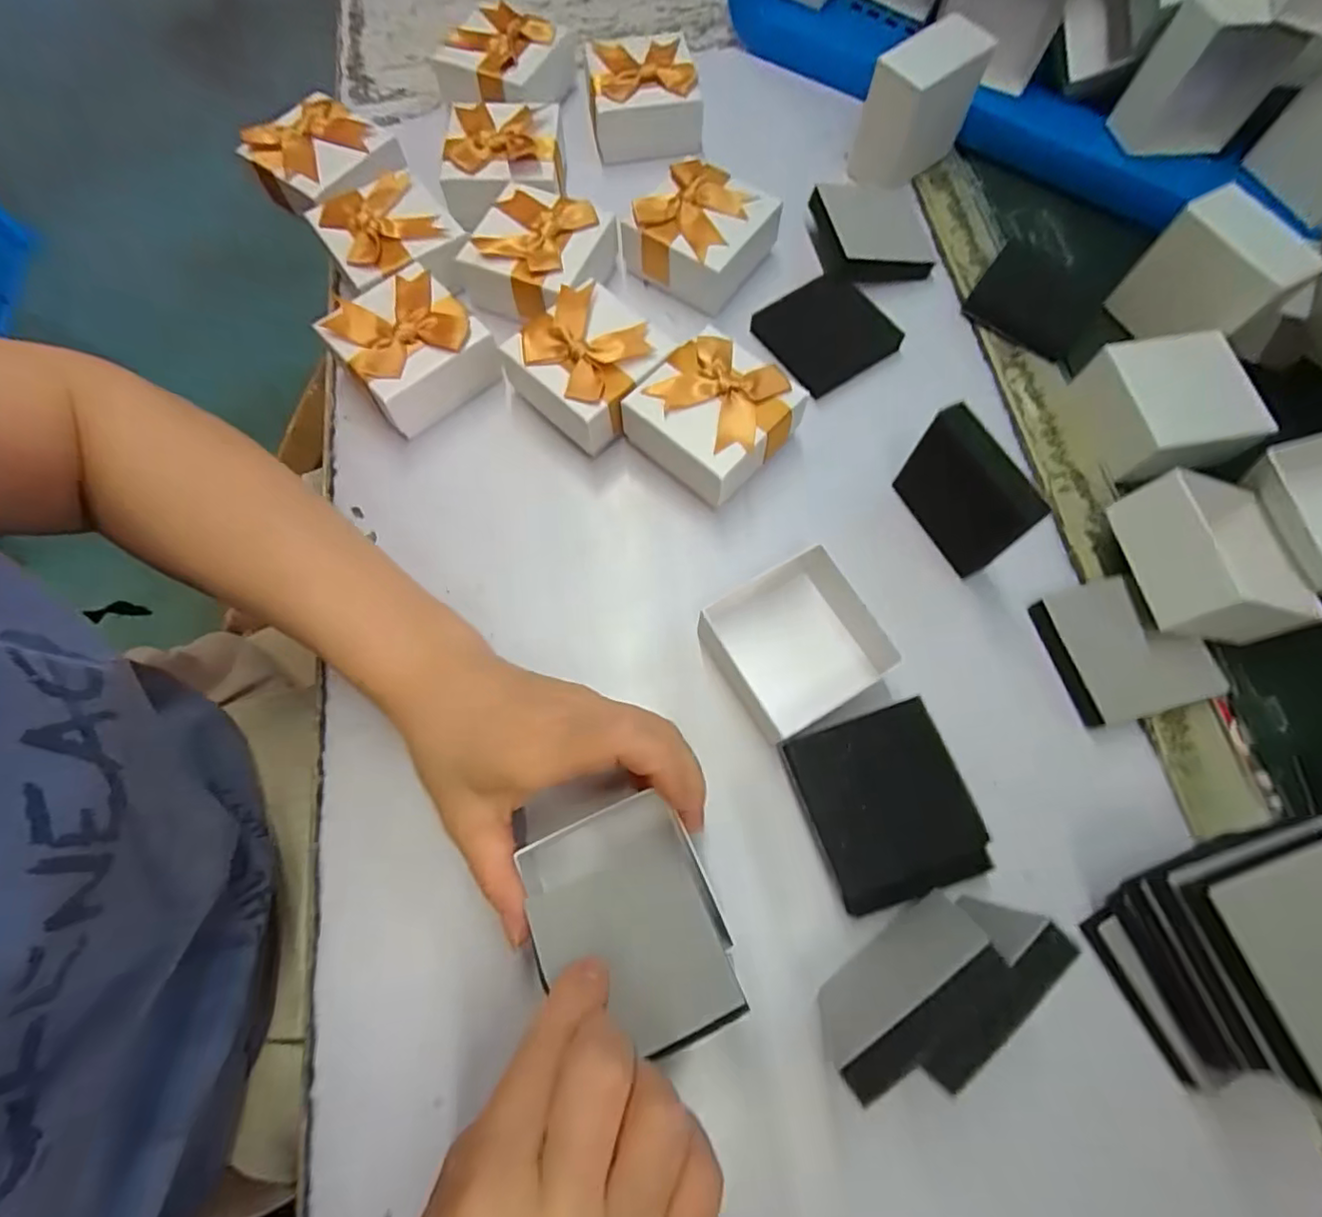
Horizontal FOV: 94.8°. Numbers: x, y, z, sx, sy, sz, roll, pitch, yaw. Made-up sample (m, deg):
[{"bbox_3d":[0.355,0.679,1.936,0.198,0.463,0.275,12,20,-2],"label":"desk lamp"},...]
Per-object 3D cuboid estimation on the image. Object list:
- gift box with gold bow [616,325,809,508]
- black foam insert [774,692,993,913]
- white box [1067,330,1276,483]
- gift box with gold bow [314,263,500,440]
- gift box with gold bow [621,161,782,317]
[{"bbox_3d":[0.028,-0.101,0.327,0.082,0.041,0.073,-43,76,-14],"label":"gift box with gold bow"},{"bbox_3d":[0.096,0.086,0.264,0.066,0.027,0.075,-18,71,-7],"label":"black foam insert"},{"bbox_3d":[0.271,-0.108,0.328,0.066,0.037,0.072,-12,71,-5],"label":"white box"},{"bbox_3d":[-0.140,-0.146,0.342,0.069,0.048,0.071,-39,75,-13],"label":"gift box with gold bow"},{"bbox_3d":[0.023,-0.225,0.368,0.076,0.039,0.072,34,73,11],"label":"gift box with gold bow"}]

